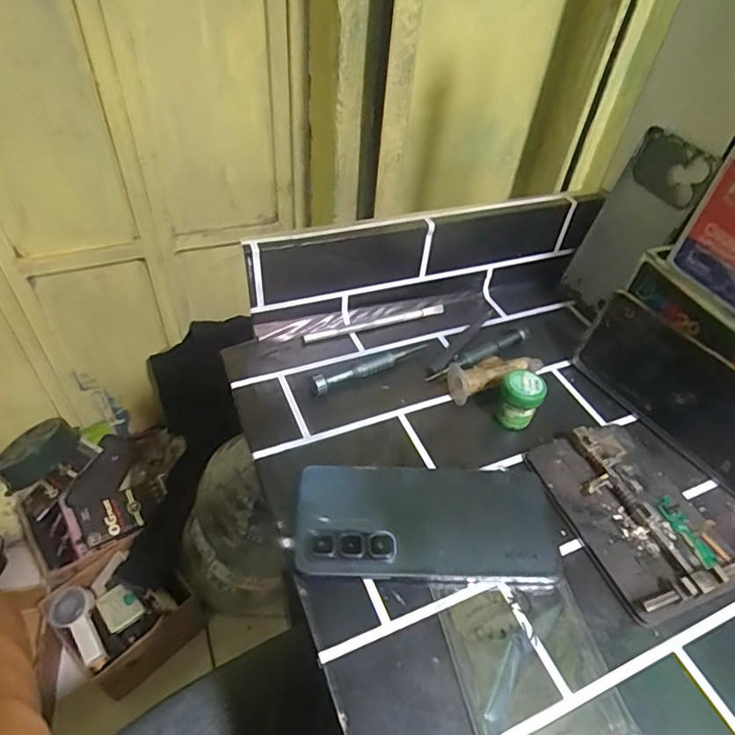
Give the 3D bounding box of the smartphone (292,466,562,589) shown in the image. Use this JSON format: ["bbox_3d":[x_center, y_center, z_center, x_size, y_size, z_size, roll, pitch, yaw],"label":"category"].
[{"bbox_3d":[0.038,0.102,0.334,0.166,0.013,0.077,1,46,-5],"label":"smartphone"}]

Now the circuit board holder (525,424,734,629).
[{"bbox_3d":[0.181,0.095,0.350,0.092,0.020,0.128,-13,49,-18],"label":"circuit board holder"}]

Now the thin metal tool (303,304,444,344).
[{"bbox_3d":[0.008,-0.042,0.477,0.139,0.009,0.012,-14,49,-18],"label":"thin metal tool"}]

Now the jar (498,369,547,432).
[{"bbox_3d":[0.117,0.026,0.397,0.031,0.040,0.026,18,47,11],"label":"jar"}]

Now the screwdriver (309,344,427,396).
[{"bbox_3d":[0.003,-0.002,0.427,0.111,0.018,0.016,-19,51,-23],"label":"screwdriver"}]

